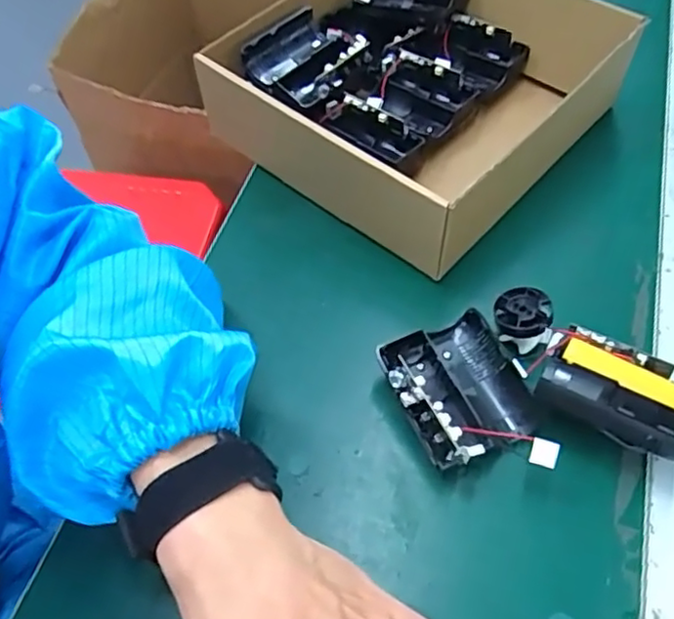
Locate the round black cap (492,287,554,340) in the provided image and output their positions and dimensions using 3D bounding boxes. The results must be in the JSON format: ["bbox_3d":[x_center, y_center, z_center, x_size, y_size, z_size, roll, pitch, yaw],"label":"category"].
[{"bbox_3d":[0.112,0.001,0.385,0.033,0.008,0.029,4,56,7],"label":"round black cap"}]

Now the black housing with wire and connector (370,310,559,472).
[{"bbox_3d":[0.074,0.052,0.360,0.071,0.041,0.097,-24,58,-13],"label":"black housing with wire and connector"}]

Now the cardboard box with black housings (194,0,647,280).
[{"bbox_3d":[0.053,-0.174,0.490,0.247,0.079,0.233,36,65,24],"label":"cardboard box with black housings"}]

